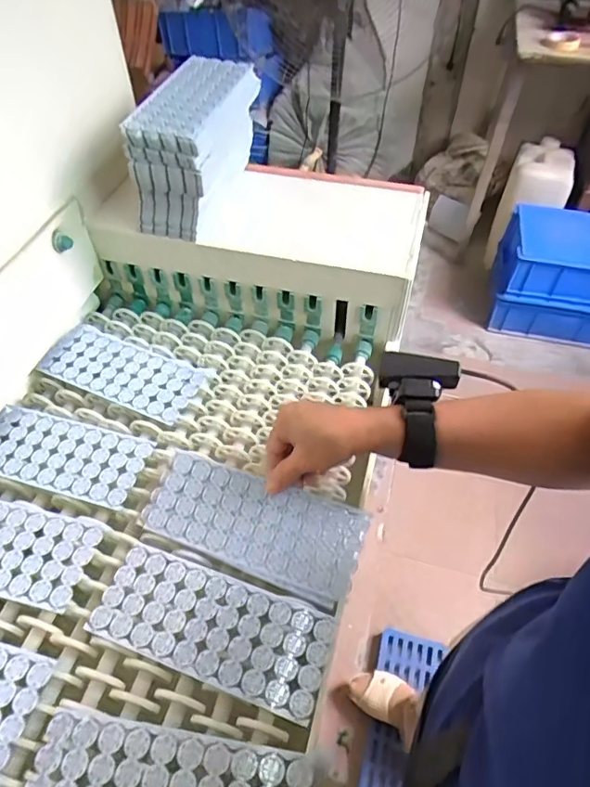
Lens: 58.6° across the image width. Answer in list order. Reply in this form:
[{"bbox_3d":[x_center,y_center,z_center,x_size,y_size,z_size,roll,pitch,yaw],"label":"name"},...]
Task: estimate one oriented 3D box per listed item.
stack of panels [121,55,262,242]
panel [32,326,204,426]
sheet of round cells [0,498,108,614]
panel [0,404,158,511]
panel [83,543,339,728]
[{"bbox_3d":[-0.123,-0.316,0.675,0.096,0.128,0.212,13,52,10],"label":"stack of panels"},{"bbox_3d":[-0.211,-0.030,0.643,0.196,0.007,0.092,21,54,16],"label":"panel"},{"bbox_3d":[-0.280,0.142,0.497,0.182,0.007,0.084,11,52,9],"label":"sheet of round cells"},{"bbox_3d":[-0.251,0.062,0.560,0.185,0.004,0.084,13,52,10],"label":"panel"},{"bbox_3d":[-0.071,0.196,0.447,0.199,0.004,0.082,16,53,13],"label":"panel"}]

